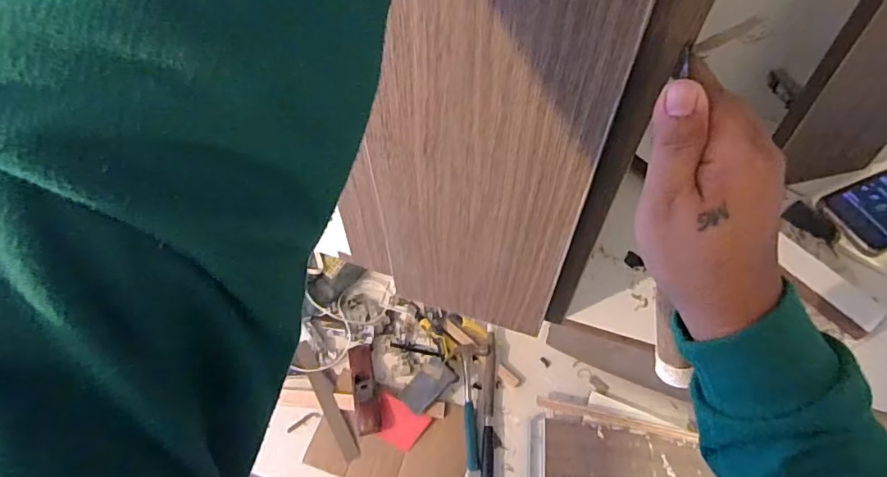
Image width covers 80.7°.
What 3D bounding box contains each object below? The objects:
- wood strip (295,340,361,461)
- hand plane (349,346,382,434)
[{"bbox_3d":[-0.249,0.338,1.111,0.038,0.010,0.268,-27,61,-15],"label":"wood strip"},{"bbox_3d":[-0.167,0.307,1.098,0.057,0.046,0.193,-13,42,-7],"label":"hand plane"}]

